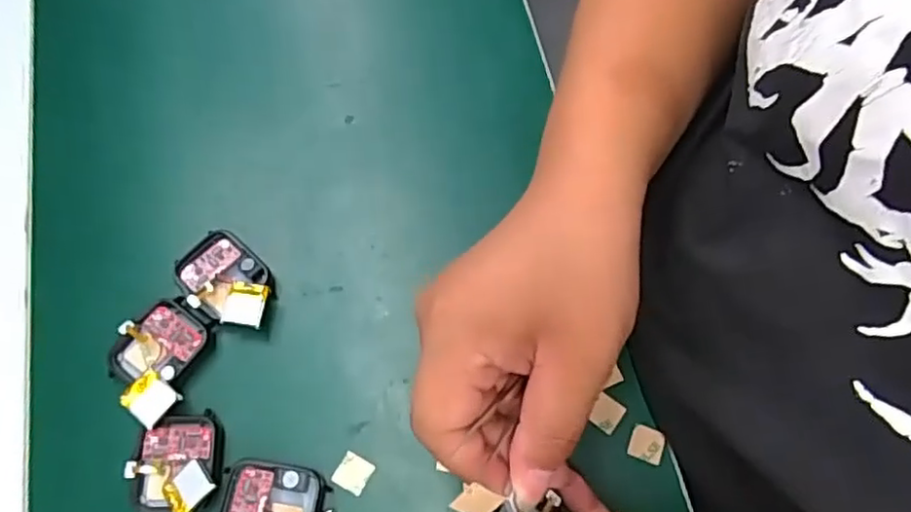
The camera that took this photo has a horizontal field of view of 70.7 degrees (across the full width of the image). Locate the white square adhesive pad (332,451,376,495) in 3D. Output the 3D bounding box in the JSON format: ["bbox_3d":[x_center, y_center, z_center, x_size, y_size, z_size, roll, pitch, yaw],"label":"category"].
[{"bbox_3d":[-0.048,0.101,0.300,0.015,0.004,0.015,28,72,12],"label":"white square adhesive pad"}]

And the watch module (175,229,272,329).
[{"bbox_3d":[-0.115,0.014,0.326,0.056,0.019,0.037,40,75,15],"label":"watch module"}]

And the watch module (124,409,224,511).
[{"bbox_3d":[-0.128,0.097,0.295,0.040,0.018,0.045,-10,69,-2],"label":"watch module"}]

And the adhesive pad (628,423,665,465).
[{"bbox_3d":[0.091,0.089,0.304,0.015,0.004,0.016,19,70,9],"label":"adhesive pad"}]

